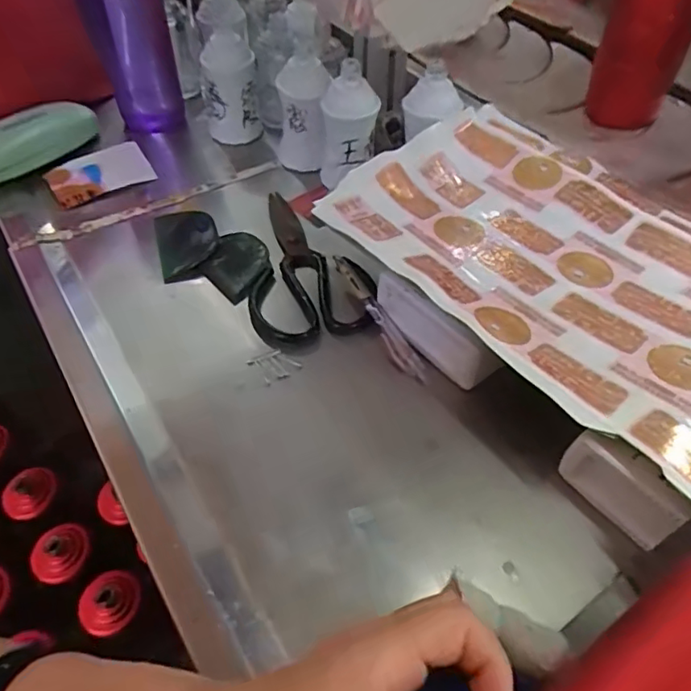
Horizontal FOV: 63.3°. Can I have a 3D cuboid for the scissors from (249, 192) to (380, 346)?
[{"bbox_3d":[-0.044,-0.080,0.499,0.101,0.012,0.190,-14,53,-10],"label":"scissors"}]

